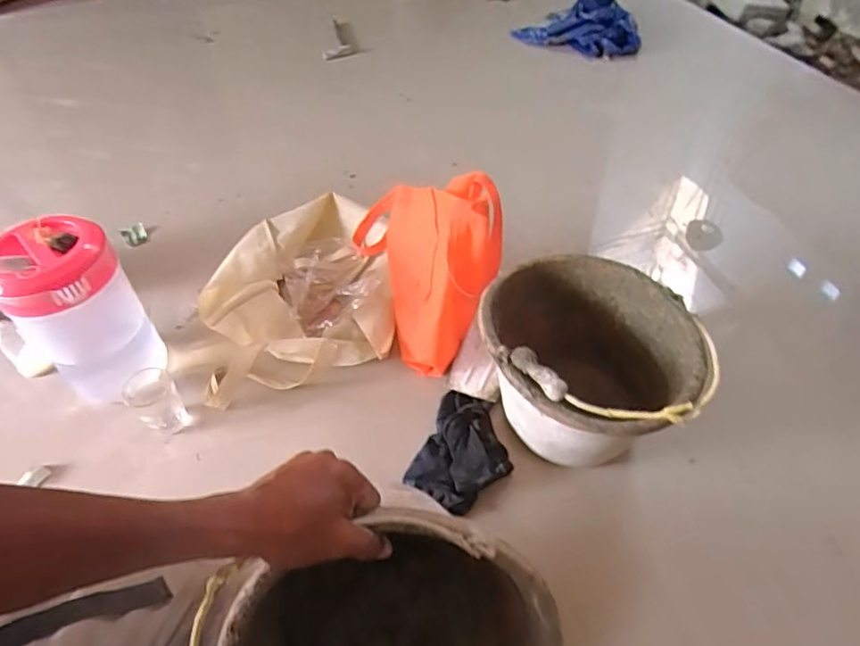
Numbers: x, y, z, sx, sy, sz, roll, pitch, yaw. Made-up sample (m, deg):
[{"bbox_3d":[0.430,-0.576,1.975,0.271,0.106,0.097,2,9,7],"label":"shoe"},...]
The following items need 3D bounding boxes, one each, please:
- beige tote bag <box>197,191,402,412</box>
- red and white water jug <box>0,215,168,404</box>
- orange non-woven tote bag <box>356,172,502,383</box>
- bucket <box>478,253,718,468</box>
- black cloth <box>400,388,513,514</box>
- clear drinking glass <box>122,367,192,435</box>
[{"bbox_3d":[-0.238,-0.056,0.983,0.316,0.098,0.374,-12,48,-8],"label":"beige tote bag"},{"bbox_3d":[-0.509,-0.001,0.830,0.155,0.289,0.145,-37,56,-27],"label":"red and white water jug"},{"bbox_3d":[-0.036,-0.127,0.889,0.181,0.276,0.319,-32,54,-24],"label":"orange non-woven tote bag"},{"bbox_3d":[0.201,0.059,0.755,0.270,0.251,0.264,-1,48,1],"label":"bucket"},{"bbox_3d":[0.053,0.177,0.783,0.129,0.040,0.170,17,51,17],"label":"black cloth"},{"bbox_3d":[-0.414,0.125,0.843,0.071,0.086,0.080,-30,53,-22],"label":"clear drinking glass"}]

